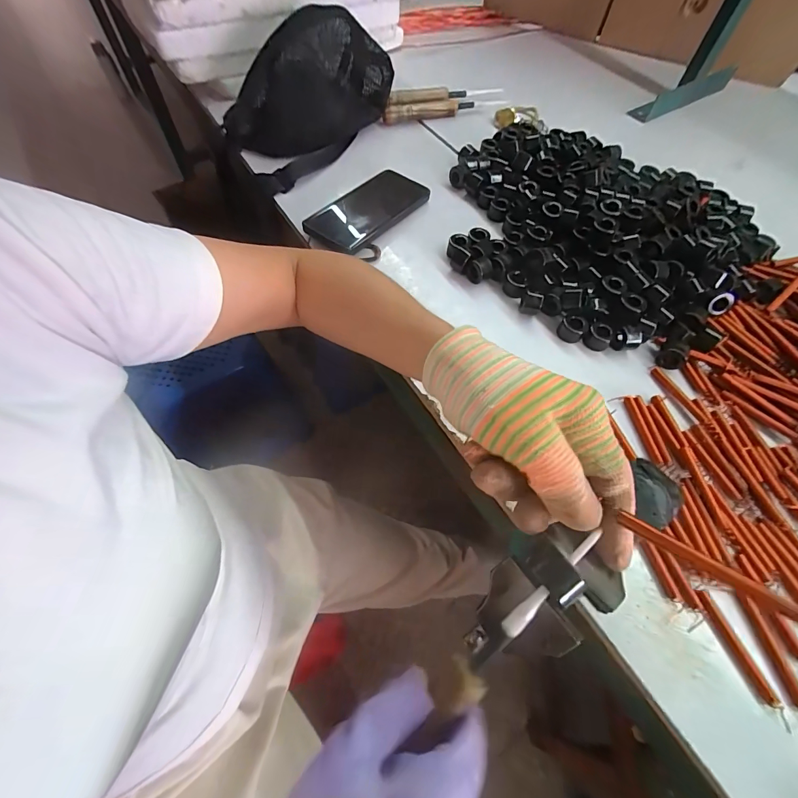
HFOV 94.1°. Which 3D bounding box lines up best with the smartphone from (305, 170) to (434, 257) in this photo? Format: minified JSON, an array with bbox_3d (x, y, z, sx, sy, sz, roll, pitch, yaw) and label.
[{"bbox_3d":[-0.038,-0.237,0.466,0.079,0.014,0.175,37,62,12],"label":"smartphone"}]

